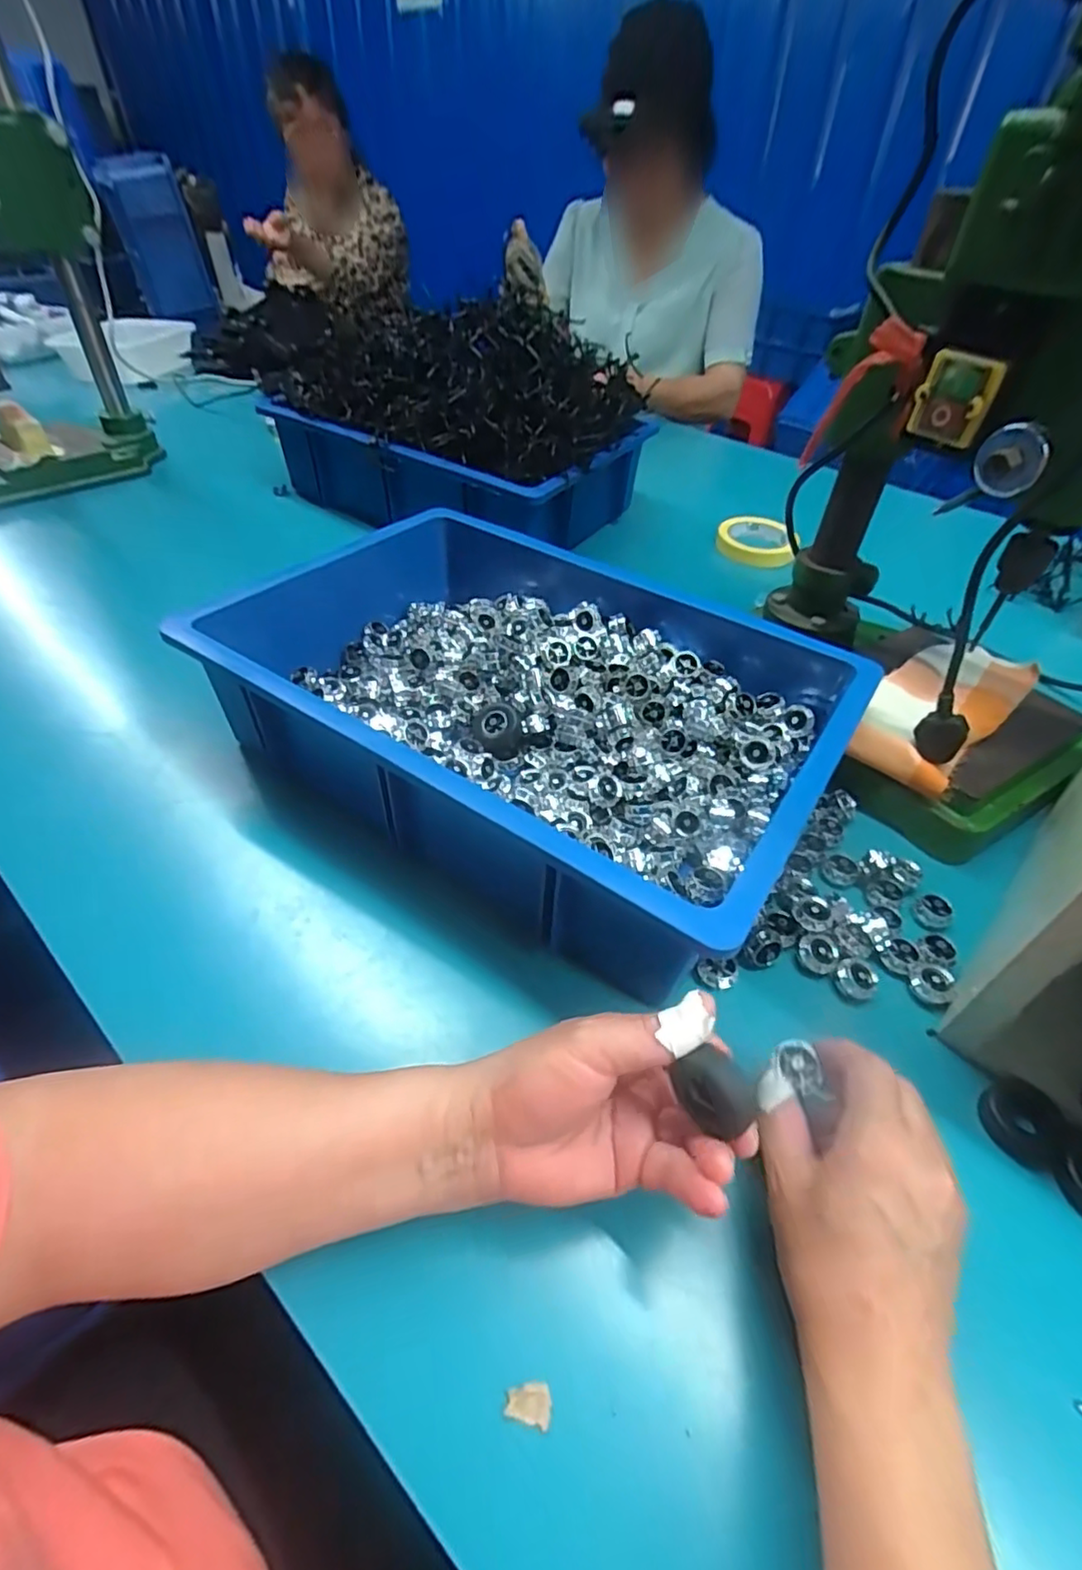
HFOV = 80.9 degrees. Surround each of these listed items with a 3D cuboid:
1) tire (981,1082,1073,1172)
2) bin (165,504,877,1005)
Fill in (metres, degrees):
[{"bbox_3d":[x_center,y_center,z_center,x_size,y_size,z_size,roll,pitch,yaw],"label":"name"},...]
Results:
[{"bbox_3d":[0.262,0.184,0.344,0.039,0.013,0.040,2,45,-2],"label":"tire"},{"bbox_3d":[-0.032,-0.081,0.506,0.498,0.109,0.312,28,50,23],"label":"bin"}]

